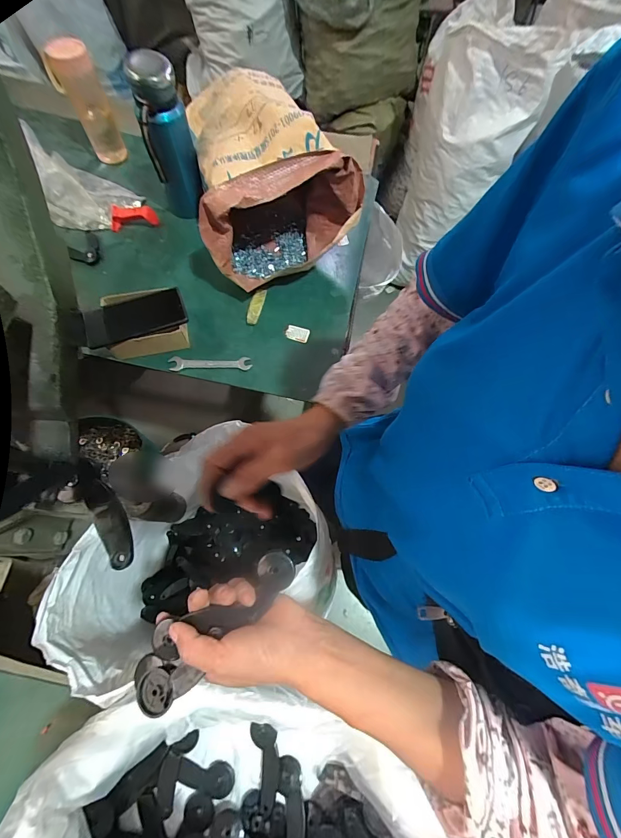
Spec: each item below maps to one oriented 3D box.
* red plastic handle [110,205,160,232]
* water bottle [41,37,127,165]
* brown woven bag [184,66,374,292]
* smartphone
[{"bbox_3d":[-0.329,-0.377,0.643,0.083,0.042,0.030,-11,70,-5],"label":"red plastic handle"},{"bbox_3d":[-0.386,-0.545,0.604,0.068,0.158,0.057,-28,72,-11],"label":"water bottle"},{"bbox_3d":[-0.085,-0.426,0.636,0.273,0.223,0.297,-21,71,-9],"label":"brown woven bag"},{"bbox_3d":[-0.271,-0.158,0.534,0.145,0.011,0.060,-21,91,-12],"label":"smartphone"}]

